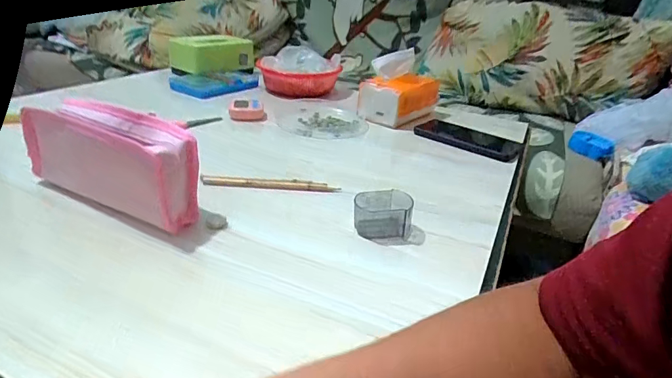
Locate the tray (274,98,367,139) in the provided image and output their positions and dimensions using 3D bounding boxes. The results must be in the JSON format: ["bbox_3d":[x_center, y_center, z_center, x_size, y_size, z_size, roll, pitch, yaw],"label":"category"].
[{"bbox_3d":[-0.026,-0.124,0.732,0.149,0.018,0.178,1,27,-7],"label":"tray"}]

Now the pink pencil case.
[{"bbox_3d":[-0.218,-0.030,0.425,0.193,0.080,0.068,15,29,20],"label":"pink pencil case"}]

